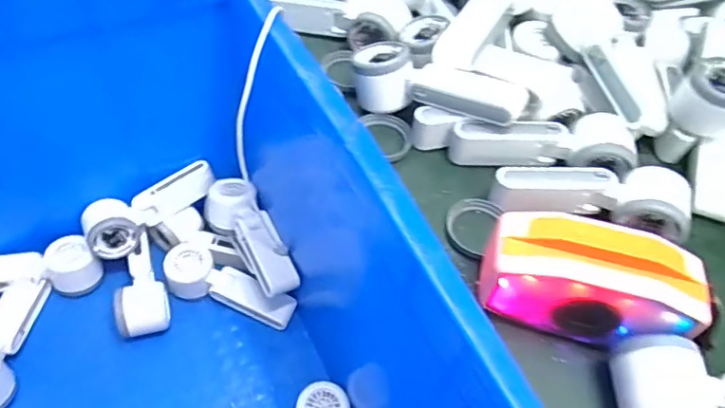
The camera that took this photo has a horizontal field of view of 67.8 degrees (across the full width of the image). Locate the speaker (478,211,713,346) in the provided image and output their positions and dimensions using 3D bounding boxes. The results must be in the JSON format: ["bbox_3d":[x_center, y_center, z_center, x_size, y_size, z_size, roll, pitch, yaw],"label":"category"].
[{"bbox_3d":[0.164,0.061,0.400,0.151,0.091,0.059,15,55,5],"label":"speaker"}]

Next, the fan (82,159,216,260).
[{"bbox_3d":[-0.266,0.005,0.682,0.168,0.058,0.060,-30,61,-19],"label":"fan"}]

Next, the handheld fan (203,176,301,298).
[{"bbox_3d":[-0.127,0.037,0.659,0.068,0.049,0.158,-44,73,8],"label":"handheld fan"}]

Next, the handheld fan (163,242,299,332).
[{"bbox_3d":[-0.167,0.107,0.677,0.168,0.036,0.066,27,58,-4],"label":"handheld fan"}]

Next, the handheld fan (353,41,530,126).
[{"bbox_3d":[0.071,-0.111,0.525,0.167,0.043,0.060,24,55,11],"label":"handheld fan"}]

